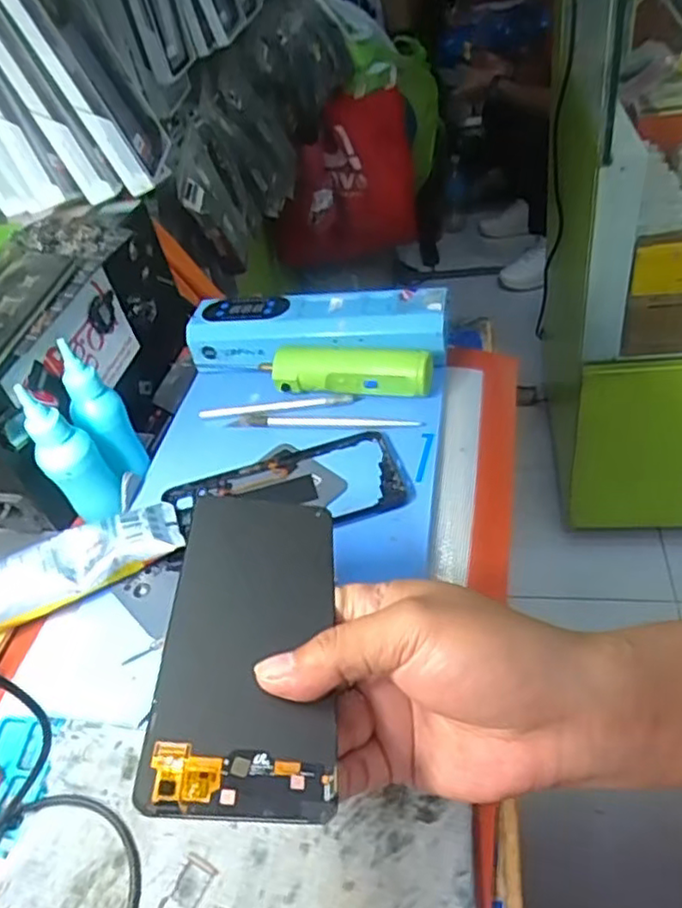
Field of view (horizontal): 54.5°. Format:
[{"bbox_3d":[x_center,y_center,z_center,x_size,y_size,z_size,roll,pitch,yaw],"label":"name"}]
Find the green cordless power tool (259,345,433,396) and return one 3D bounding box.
[{"bbox_3d":[0.003,-0.064,0.498,0.128,0.033,0.026,1,45,15],"label":"green cordless power tool"}]

